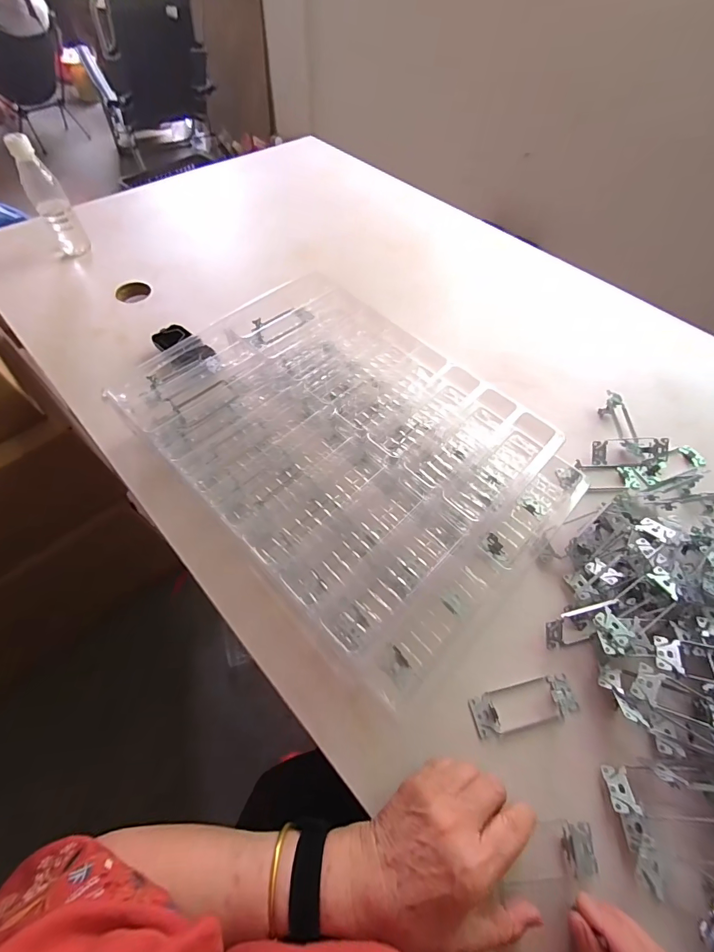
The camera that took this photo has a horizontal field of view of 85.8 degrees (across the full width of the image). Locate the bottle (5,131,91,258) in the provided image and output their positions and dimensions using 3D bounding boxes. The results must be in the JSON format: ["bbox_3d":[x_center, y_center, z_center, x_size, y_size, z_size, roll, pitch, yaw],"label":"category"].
[{"bbox_3d":[-0.546,-0.488,0.684,0.055,0.179,0.060,-28,64,-18],"label":"bottle"}]

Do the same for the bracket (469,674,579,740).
[{"bbox_3d":[0.165,0.226,0.379,0.105,0.013,0.035,-10,60,-8],"label":"bracket"}]

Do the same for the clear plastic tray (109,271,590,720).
[{"bbox_3d":[-0.007,-0.046,0.465,0.363,0.047,0.479,-40,73,-20],"label":"clear plastic tray"}]

